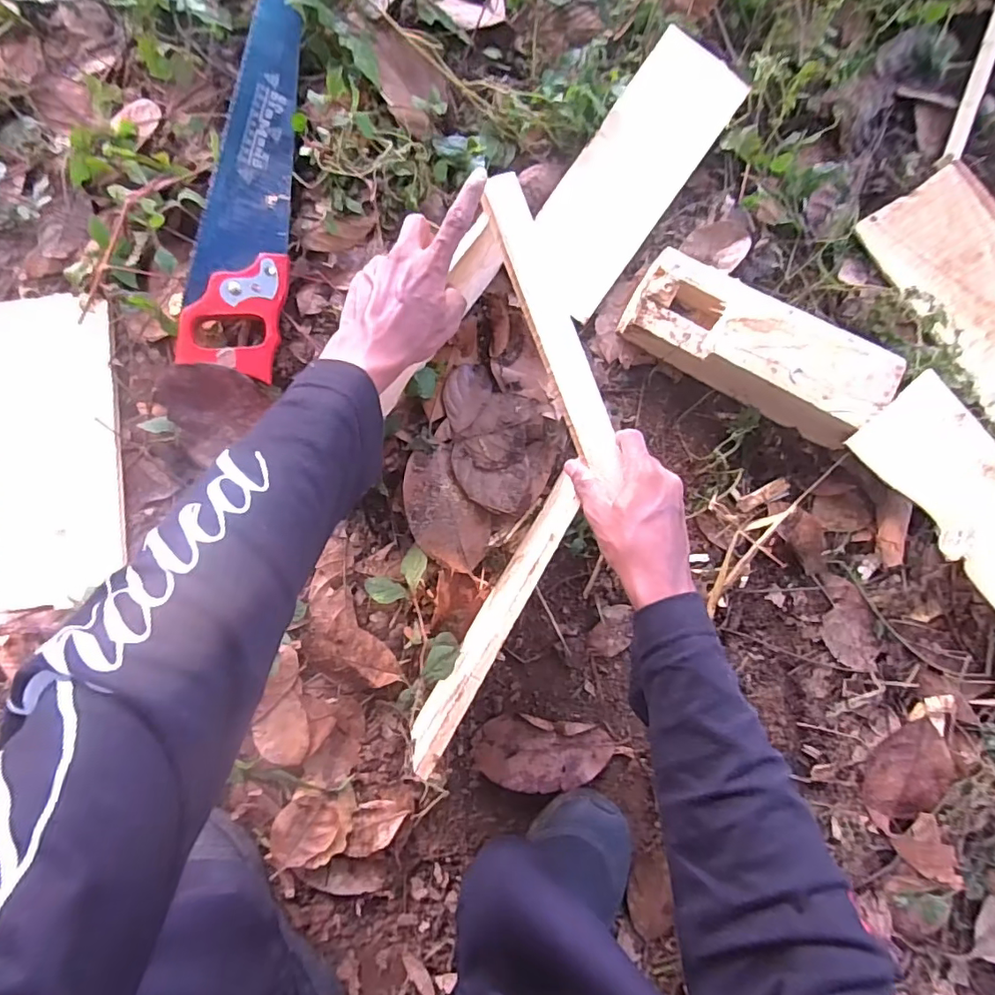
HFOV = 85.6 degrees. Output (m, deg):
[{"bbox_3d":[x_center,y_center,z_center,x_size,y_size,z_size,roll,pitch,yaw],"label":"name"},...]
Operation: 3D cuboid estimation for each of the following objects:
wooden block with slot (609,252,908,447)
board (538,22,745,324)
[{"bbox_3d":[0.260,-0.149,0.544,0.262,0.060,0.101,26,84,-1],"label":"wooden block with slot"},{"bbox_3d":[0.143,-0.350,0.577,0.106,0.014,0.300,35,83,1],"label":"board"}]

